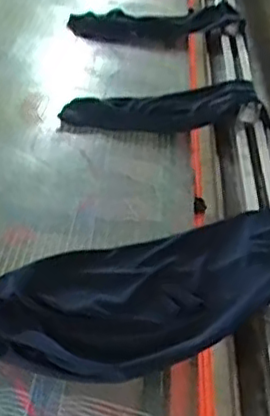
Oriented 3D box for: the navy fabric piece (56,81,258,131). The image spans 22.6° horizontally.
[{"bbox_3d":[0.044,-0.184,1.195,0.334,0.043,0.126,0,33,-8],"label":"navy fabric piece"}]

